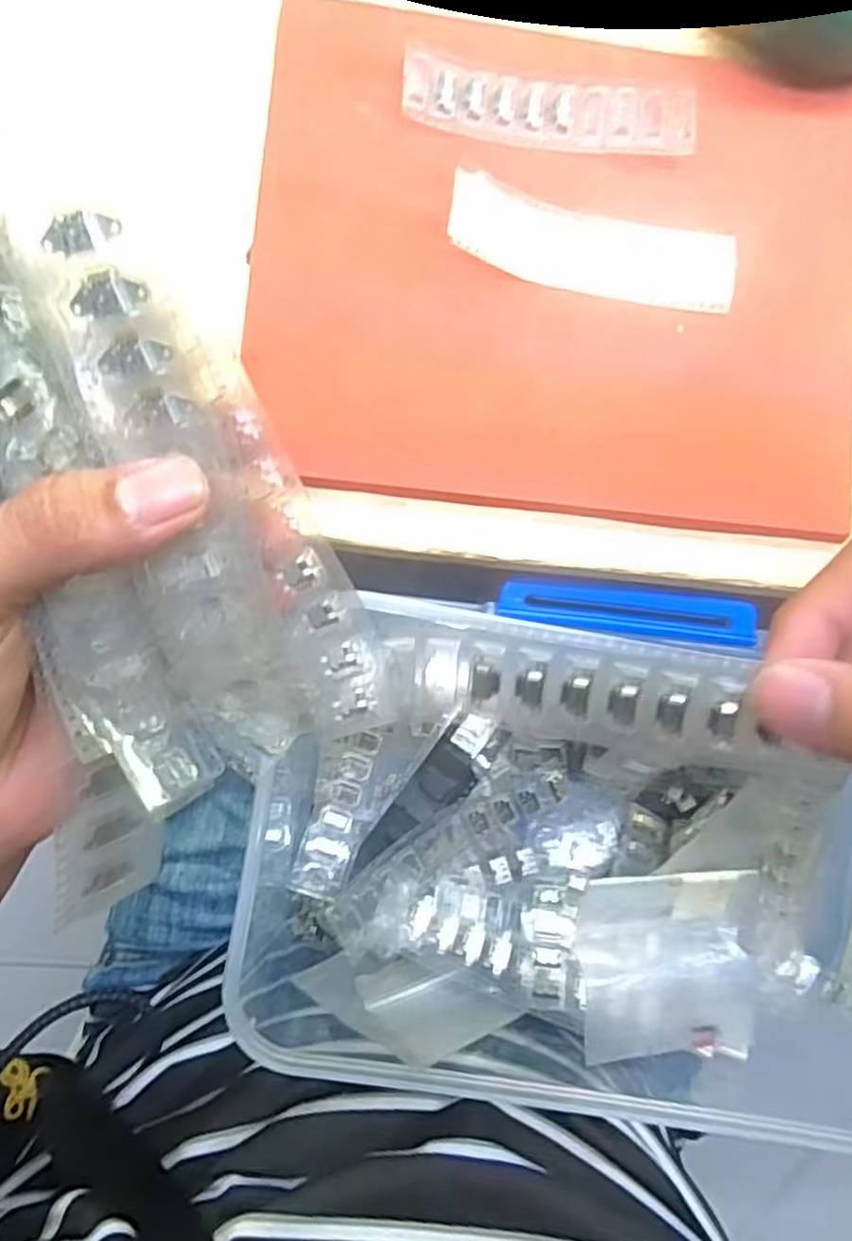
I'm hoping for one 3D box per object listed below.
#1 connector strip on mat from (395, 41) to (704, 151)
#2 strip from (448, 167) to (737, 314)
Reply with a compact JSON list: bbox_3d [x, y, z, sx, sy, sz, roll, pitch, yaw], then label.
[{"bbox_3d":[0.049,-0.202,0.276,0.114,0.010,0.026,8,87,-4],"label":"connector strip on mat"},{"bbox_3d":[0.066,-0.145,0.270,0.114,0.017,0.034,8,87,-4],"label":"strip"}]

